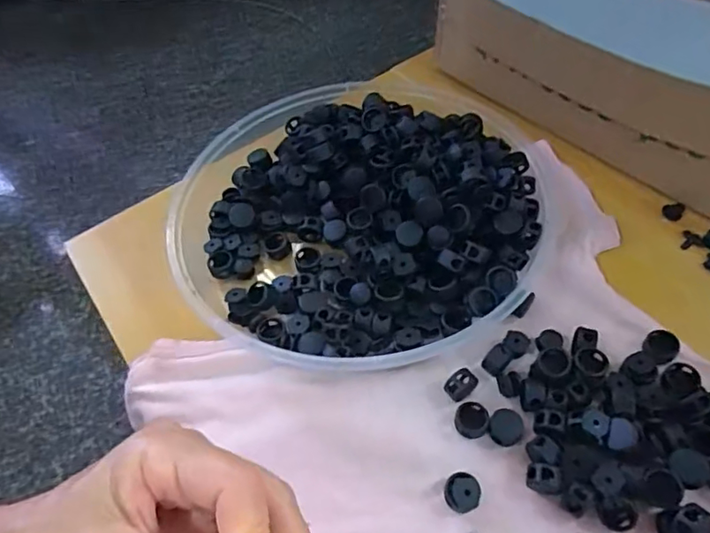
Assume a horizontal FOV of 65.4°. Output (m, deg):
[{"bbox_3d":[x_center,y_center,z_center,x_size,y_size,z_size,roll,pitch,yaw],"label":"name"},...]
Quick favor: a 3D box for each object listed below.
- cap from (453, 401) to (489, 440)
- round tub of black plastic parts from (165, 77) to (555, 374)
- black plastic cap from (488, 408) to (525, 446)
[{"bbox_3d":[0.061,0.080,0.289,0.017,0.007,0.017,-2,56,3],"label":"cap"},{"bbox_3d":[0.001,-0.036,0.353,0.225,0.057,0.220,-2,56,3],"label":"round tub of black plastic parts"},{"bbox_3d":[0.078,0.083,0.284,0.017,0.007,0.017,-2,56,3],"label":"black plastic cap"}]

